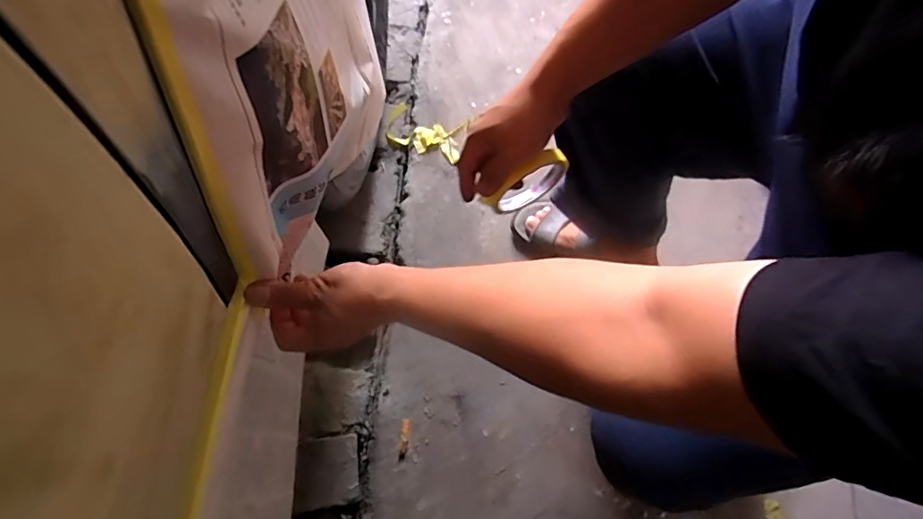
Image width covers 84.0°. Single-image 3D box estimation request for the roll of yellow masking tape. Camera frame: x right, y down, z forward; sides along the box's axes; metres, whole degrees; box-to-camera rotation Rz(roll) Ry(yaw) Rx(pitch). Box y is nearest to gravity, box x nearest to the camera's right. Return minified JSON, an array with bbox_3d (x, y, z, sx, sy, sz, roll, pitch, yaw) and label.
[{"bbox_3d":[0.067,-0.079,0.532,0.099,0.095,0.017,-24,72,-11],"label":"roll of yellow masking tape"}]

